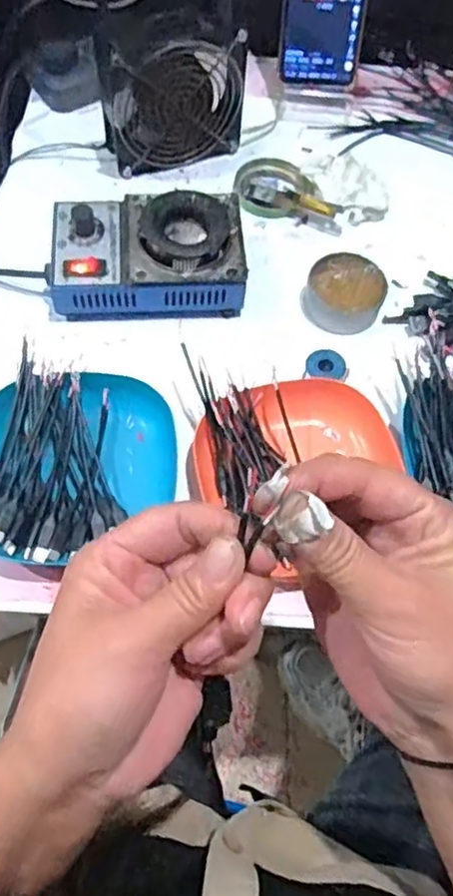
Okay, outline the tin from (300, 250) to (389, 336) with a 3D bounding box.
[{"bbox_3d":[0.096,-0.126,0.541,0.062,0.026,0.062,1,65,-2],"label":"tin"}]

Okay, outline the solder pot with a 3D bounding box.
[{"bbox_3d":[-0.061,-0.155,0.529,0.148,0.061,0.095,0,65,-3],"label":"solder pot"}]

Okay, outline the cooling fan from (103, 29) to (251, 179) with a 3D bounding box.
[{"bbox_3d":[-0.042,-0.294,0.568,0.118,0.111,0.035,-11,66,-8],"label":"cooling fan"}]

